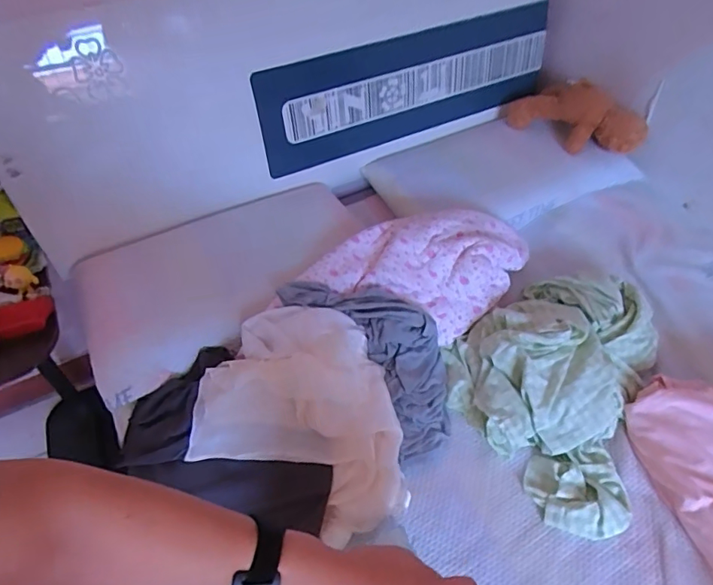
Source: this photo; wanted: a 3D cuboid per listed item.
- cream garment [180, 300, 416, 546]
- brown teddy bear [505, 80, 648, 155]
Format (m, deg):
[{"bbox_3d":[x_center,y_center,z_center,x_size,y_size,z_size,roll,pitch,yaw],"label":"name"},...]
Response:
[{"bbox_3d":[-0.115,0.221,0.943,0.375,0.139,0.412,-4,48,-3],"label":"cream garment"},{"bbox_3d":[0.623,-0.518,1.442,0.192,0.135,0.370,-26,53,-22],"label":"brown teddy bear"}]

